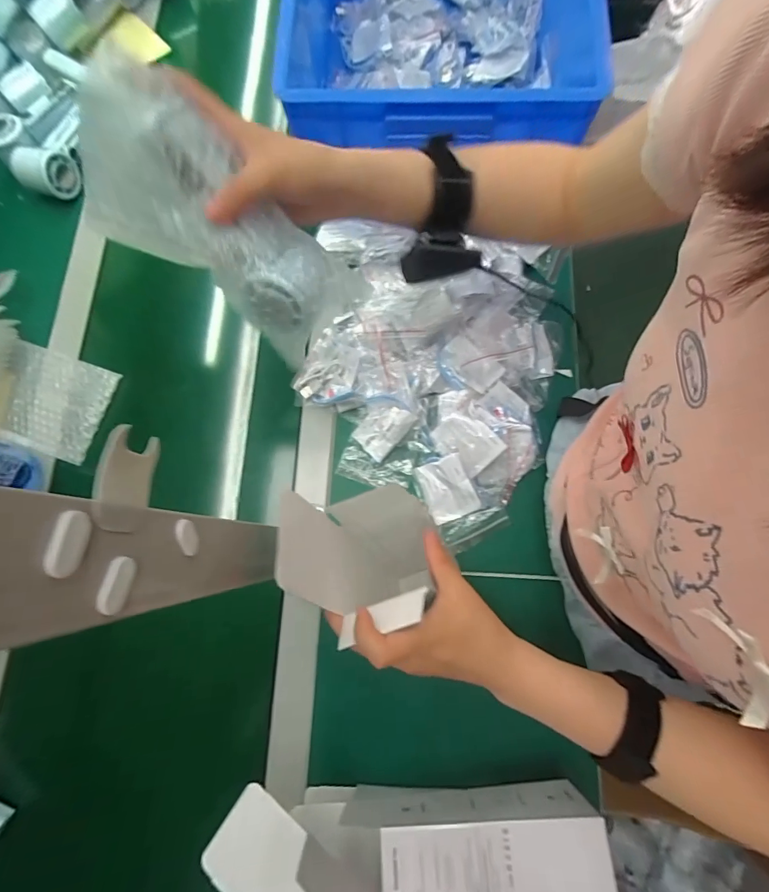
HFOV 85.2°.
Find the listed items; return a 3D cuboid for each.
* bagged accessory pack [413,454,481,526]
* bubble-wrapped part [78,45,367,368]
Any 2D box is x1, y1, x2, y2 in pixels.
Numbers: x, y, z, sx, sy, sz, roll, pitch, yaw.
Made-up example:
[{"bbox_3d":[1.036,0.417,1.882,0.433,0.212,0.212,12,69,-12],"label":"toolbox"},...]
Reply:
[{"bbox_3d":[0.070,0.049,0.475,0.058,0.011,0.068,-24,88,27],"label":"bagged accessory pack"},{"bbox_3d":[-0.113,-0.149,0.294,0.194,0.064,0.089,39,79,-28],"label":"bubble-wrapped part"}]

